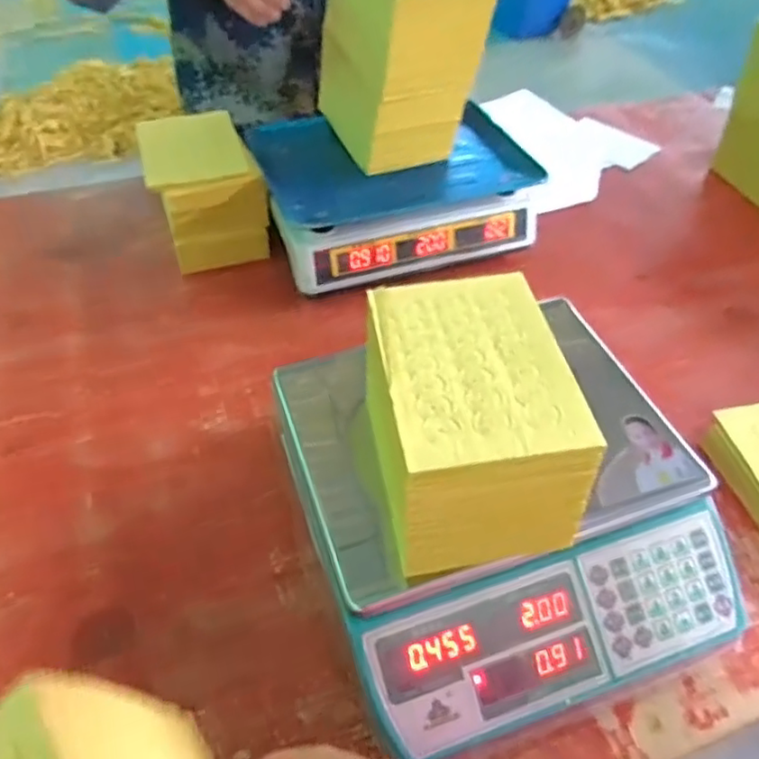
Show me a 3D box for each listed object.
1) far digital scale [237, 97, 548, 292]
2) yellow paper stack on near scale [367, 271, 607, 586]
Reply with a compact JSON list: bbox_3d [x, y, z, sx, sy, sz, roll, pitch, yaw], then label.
[{"bbox_3d":[0.017,-0.250,0.789,0.326,0.089,0.240,-14,52,-13],"label":"far digital scale"},{"bbox_3d":[0.056,0.026,0.427,0.130,0.100,0.179,-6,50,-7],"label":"yellow paper stack on near scale"}]

